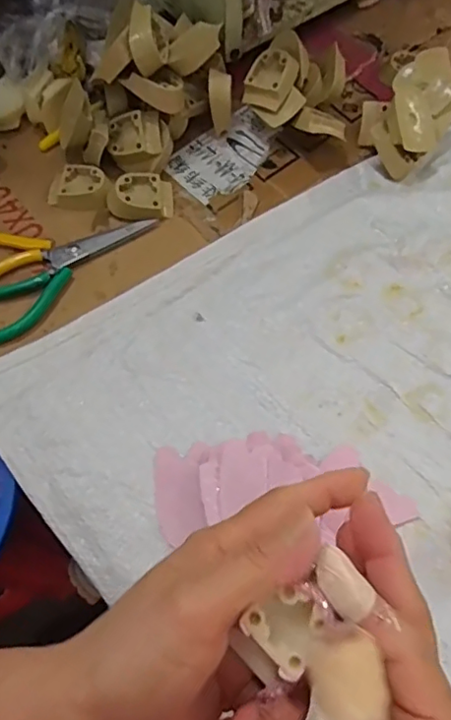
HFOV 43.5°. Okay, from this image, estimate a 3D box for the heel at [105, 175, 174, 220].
[{"bbox_3d":[-0.076,-0.144,0.500,0.056,0.024,0.039,-6,64,-4],"label":"heel"}]

